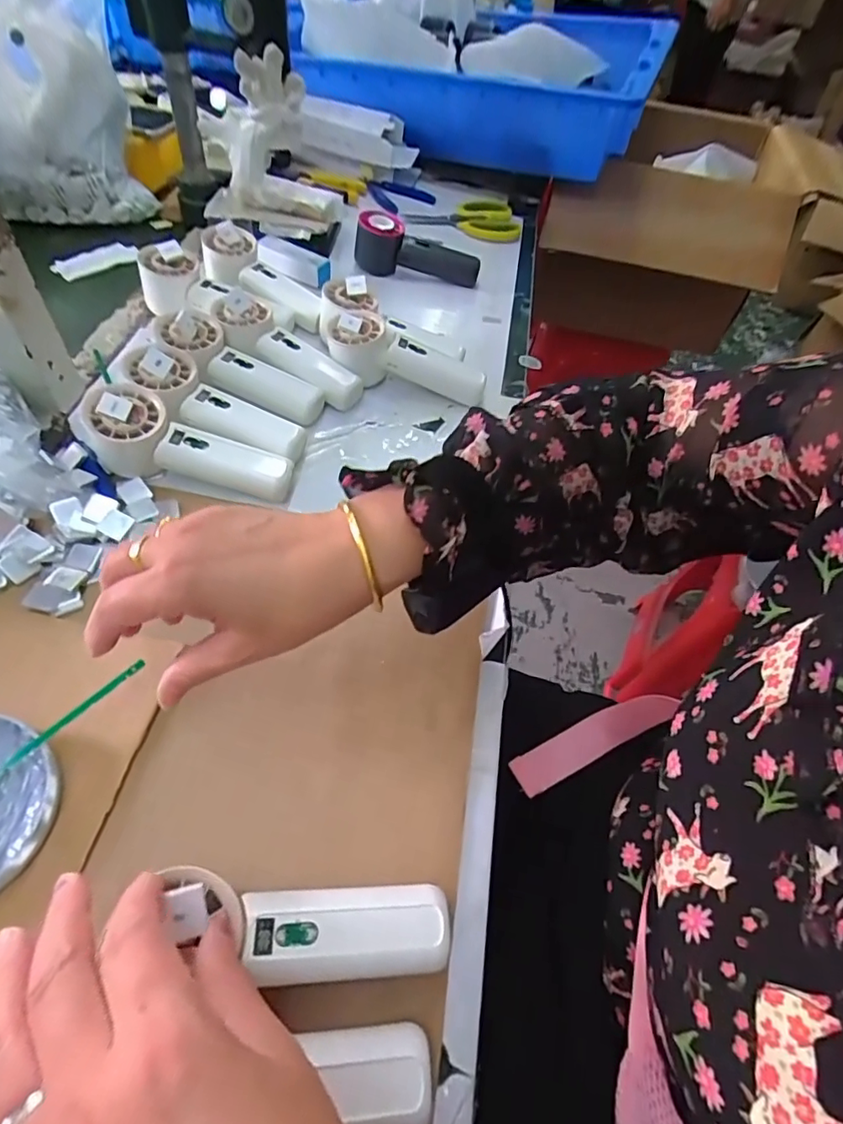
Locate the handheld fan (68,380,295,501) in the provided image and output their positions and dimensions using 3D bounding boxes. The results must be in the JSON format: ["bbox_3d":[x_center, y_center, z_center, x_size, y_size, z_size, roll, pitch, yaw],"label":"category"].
[{"bbox_3d":[-0.186,-0.089,0.441,0.162,0.057,0.056,17,52,-10],"label":"handheld fan"}]

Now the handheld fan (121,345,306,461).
[{"bbox_3d":[-0.177,-0.134,0.470,0.161,0.042,0.061,27,53,-5],"label":"handheld fan"}]

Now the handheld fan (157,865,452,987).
[{"bbox_3d":[-0.053,0.173,0.260,0.134,0.029,0.043,14,51,-11],"label":"handheld fan"}]

